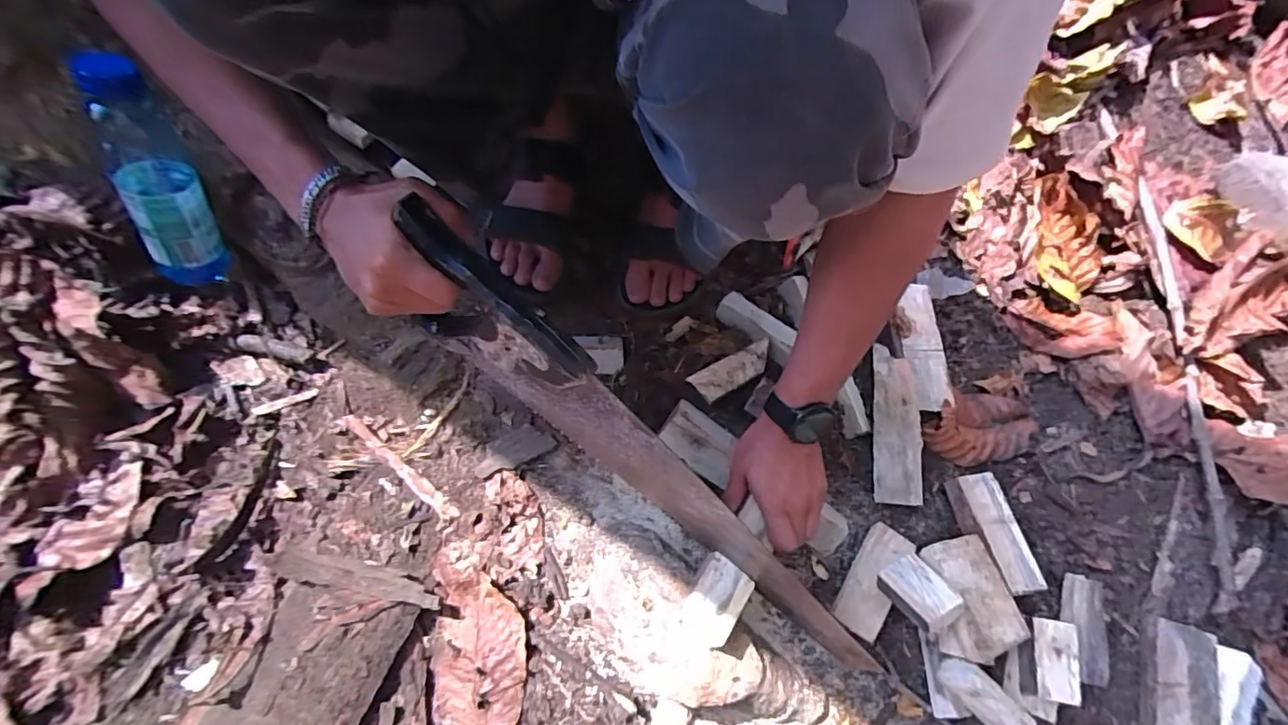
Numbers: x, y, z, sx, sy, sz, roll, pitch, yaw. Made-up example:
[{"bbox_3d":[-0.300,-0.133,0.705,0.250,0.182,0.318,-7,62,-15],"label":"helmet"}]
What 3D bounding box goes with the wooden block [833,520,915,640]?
[{"bbox_3d":[0.228,0.213,0.540,0.041,0.012,0.108,29,68,22],"label":"wooden block"}]

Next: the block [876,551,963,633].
[{"bbox_3d":[0.258,0.213,0.508,0.045,0.021,0.062,-25,41,-14],"label":"block"}]

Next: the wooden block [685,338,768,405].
[{"bbox_3d":[0.098,0.010,0.598,0.095,0.011,0.035,-26,78,-8],"label":"wooden block"}]

